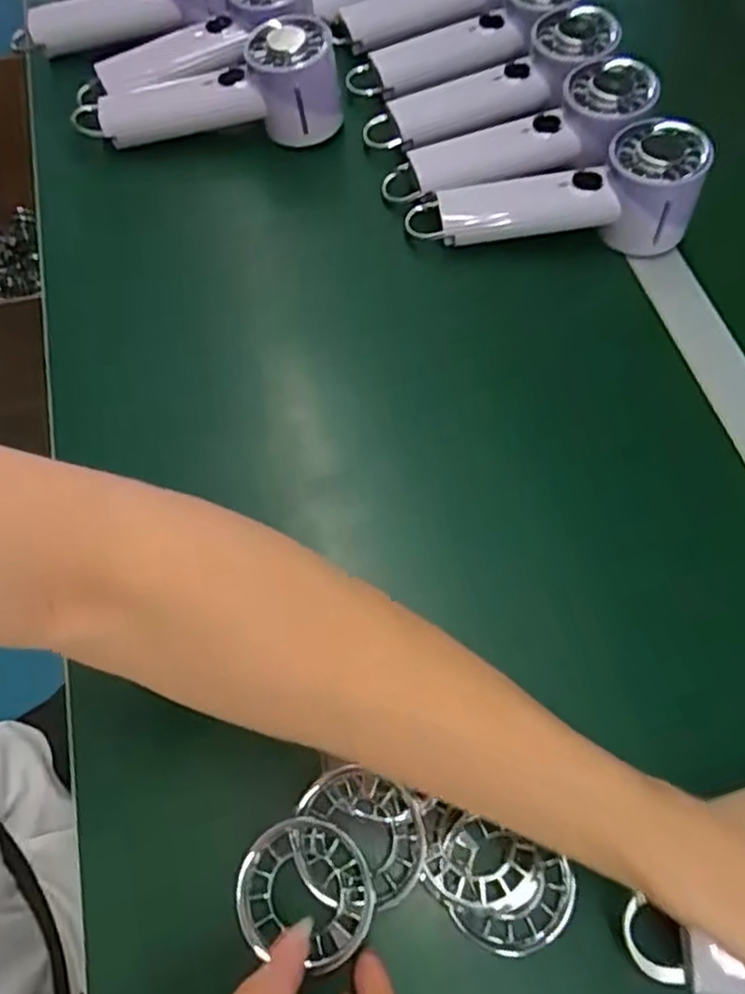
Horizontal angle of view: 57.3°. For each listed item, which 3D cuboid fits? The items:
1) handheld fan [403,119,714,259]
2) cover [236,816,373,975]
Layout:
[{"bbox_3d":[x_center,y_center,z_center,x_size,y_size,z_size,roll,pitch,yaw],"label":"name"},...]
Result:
[{"bbox_3d":[0.124,-0.202,0.474,0.188,0.061,0.059,-5,62,11],"label":"handheld fan"},{"bbox_3d":[-0.029,0.170,0.291,0.056,0.014,0.052,40,67,16],"label":"cover"}]

